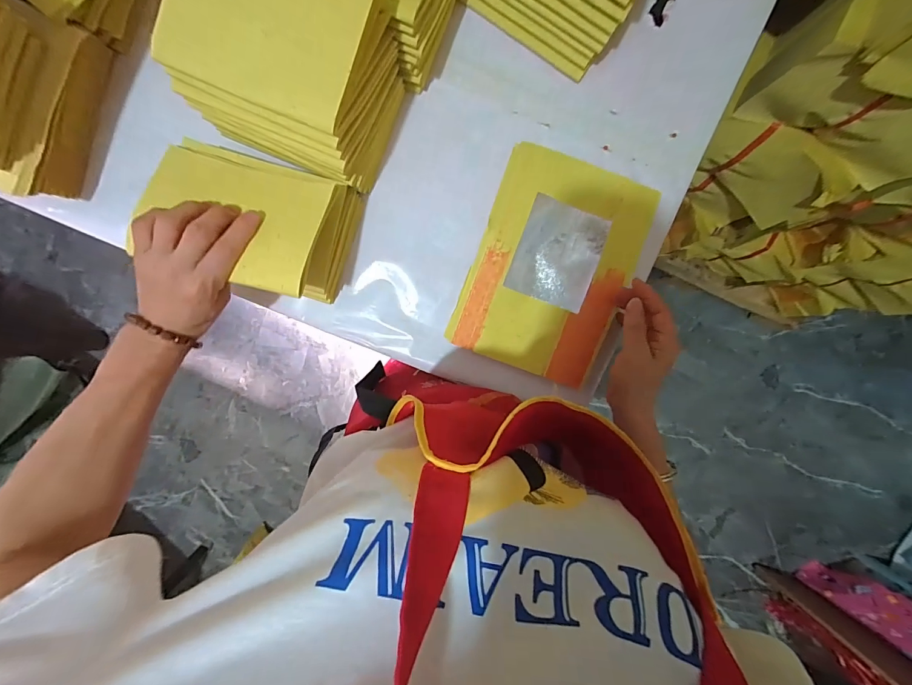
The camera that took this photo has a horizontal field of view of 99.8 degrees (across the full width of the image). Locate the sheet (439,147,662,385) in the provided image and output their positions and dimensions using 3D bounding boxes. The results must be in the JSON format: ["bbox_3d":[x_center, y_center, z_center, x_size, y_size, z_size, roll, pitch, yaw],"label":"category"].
[{"bbox_3d":[0.104,-0.083,0.412,0.161,0.018,0.226,20,92,-2],"label":"sheet"}]

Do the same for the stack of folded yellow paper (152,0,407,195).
[{"bbox_3d":[-0.145,-0.239,0.341,0.162,0.123,0.131,22,94,-3],"label":"stack of folded yellow paper"}]

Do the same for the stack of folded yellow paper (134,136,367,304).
[{"bbox_3d":[-0.194,-0.119,0.364,0.165,0.108,0.114,18,95,-3],"label":"stack of folded yellow paper"}]

